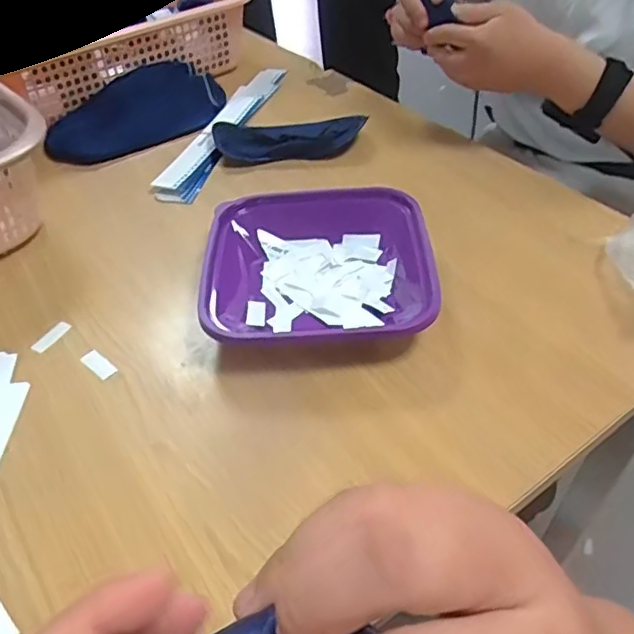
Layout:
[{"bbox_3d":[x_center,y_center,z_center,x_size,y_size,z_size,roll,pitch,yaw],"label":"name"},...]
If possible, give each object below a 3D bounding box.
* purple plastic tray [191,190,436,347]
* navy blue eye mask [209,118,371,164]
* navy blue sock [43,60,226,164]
[{"bbox_3d":[0.001,-0.043,0.494,0.181,0.042,0.166,-4,46,1],"label":"purple plastic tray"},{"bbox_3d":[-0.031,-0.197,0.659,0.162,0.022,0.069,-1,46,4],"label":"navy blue eye mask"},{"bbox_3d":[-0.218,-0.248,0.718,0.220,0.033,0.124,-30,51,-23],"label":"navy blue sock"}]

